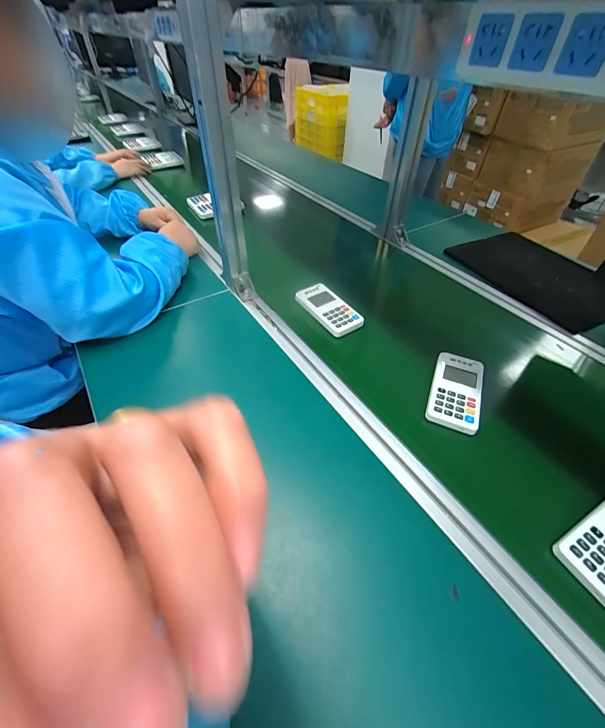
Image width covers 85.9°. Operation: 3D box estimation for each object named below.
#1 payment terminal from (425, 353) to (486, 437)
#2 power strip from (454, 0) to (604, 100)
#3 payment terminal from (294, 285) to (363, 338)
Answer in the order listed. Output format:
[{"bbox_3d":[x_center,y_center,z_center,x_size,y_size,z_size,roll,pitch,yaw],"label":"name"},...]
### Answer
[{"bbox_3d":[0.237,0.039,0.501,0.073,0.014,0.138,20,50,16],"label":"payment terminal"},{"bbox_3d":[0.214,-0.258,0.266,0.039,0.054,0.200,-19,50,-18],"label":"power strip"},{"bbox_3d":[0.049,-0.107,0.631,0.076,0.016,0.134,-24,52,-22],"label":"payment terminal"}]

